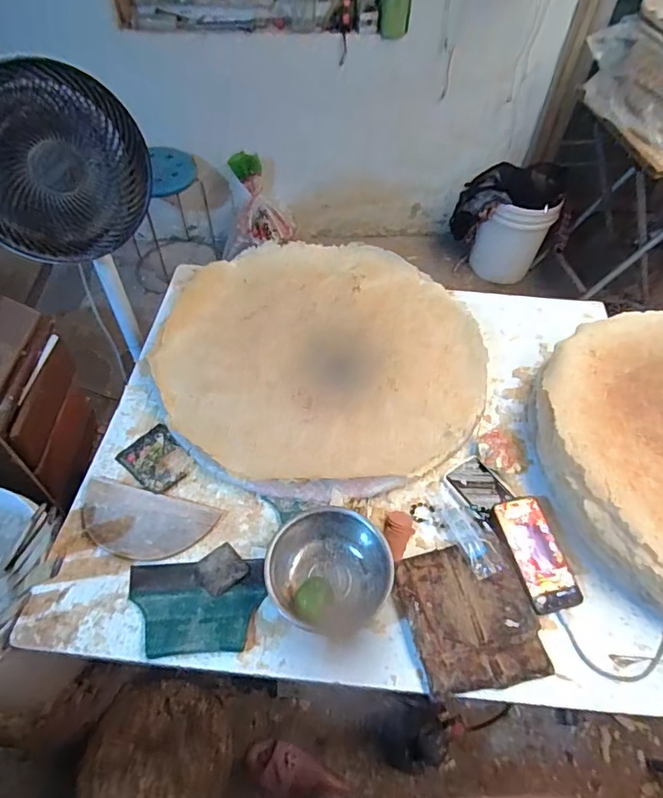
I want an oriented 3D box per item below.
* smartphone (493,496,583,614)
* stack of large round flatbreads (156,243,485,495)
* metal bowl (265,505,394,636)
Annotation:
[{"bbox_3d":[0.295,0.220,0.723,0.074,0.014,0.160,-8,57,-9],"label":"smartphone"},{"bbox_3d":[-0.015,-0.094,0.940,0.575,0.036,0.593,9,52,5],"label":"stack of large round flatbreads"},{"bbox_3d":[-0.003,0.236,0.682,0.165,0.068,0.154,1,52,-2],"label":"metal bowl"}]

